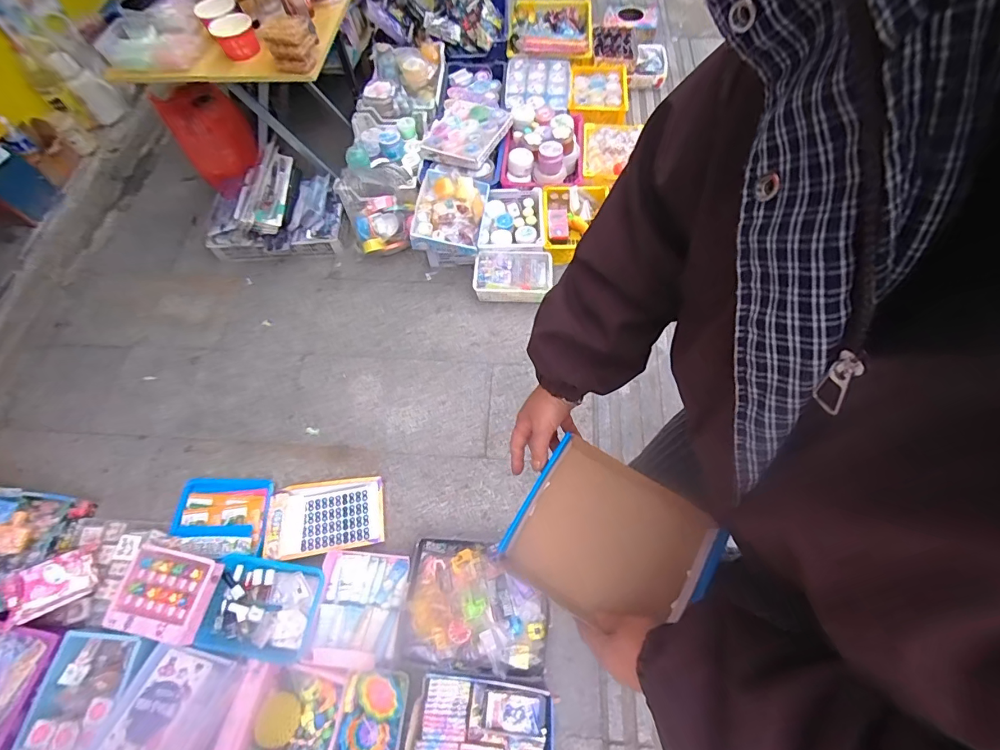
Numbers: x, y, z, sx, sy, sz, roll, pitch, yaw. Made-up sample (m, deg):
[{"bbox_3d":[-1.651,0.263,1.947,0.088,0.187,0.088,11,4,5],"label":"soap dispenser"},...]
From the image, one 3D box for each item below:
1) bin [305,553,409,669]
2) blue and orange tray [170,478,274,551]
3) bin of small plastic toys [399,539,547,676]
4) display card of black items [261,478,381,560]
[{"bbox_3d":[-0.332,0.543,1.042,0.203,0.044,0.235,4,62,1],"label":"bin"},{"bbox_3d":[-0.728,0.353,1.166,0.242,0.032,0.163,1,62,0],"label":"blue and orange tray"},{"bbox_3d":[-0.057,0.535,1.038,0.326,0.060,0.270,3,62,1],"label":"bin of small plastic toys"},{"bbox_3d":[-0.455,0.364,1.155,0.291,0.022,0.182,-7,62,-5],"label":"display card of black items"}]

